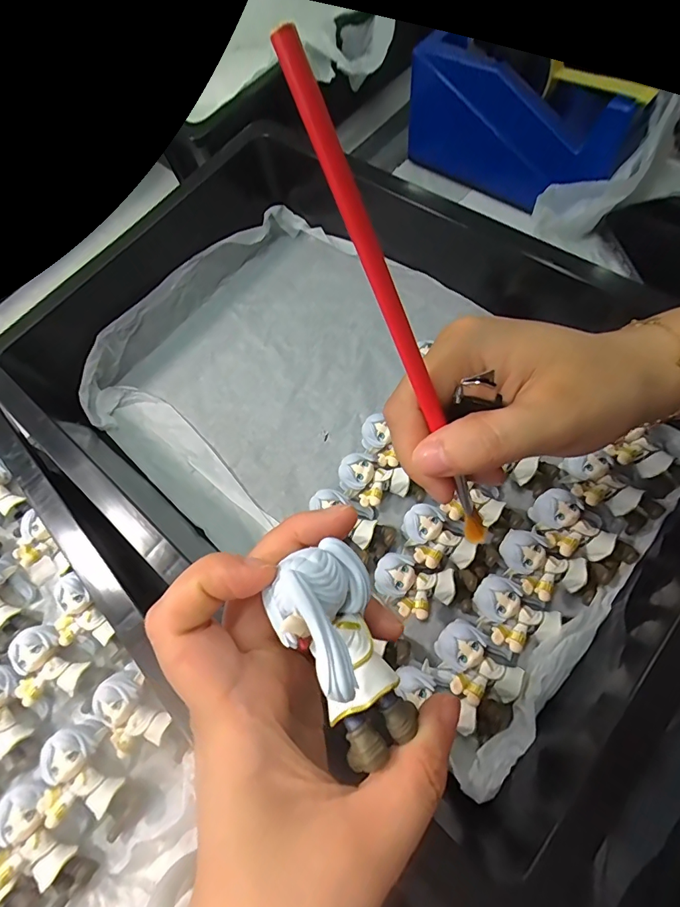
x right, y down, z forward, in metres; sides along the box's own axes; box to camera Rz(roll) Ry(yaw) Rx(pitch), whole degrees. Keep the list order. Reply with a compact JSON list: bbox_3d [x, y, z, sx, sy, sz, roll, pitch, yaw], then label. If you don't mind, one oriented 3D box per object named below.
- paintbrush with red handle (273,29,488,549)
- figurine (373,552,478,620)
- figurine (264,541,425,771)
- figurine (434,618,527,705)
[{"bbox_3d":[0.021,-0.033,0.137,0.009,0.164,0.004,-35,27,-13],"label":"paintbrush with red handle"},{"bbox_3d":[0.053,0.086,0.274,0.063,0.021,0.035,7,69,10],"label":"figurine"},{"bbox_3d":[0.002,0.054,0.122,0.029,0.031,0.057,-30,65,-11],"label":"figurine"},{"bbox_3d":[0.081,0.124,0.253,0.049,0.020,0.037,33,75,18],"label":"figurine"}]

